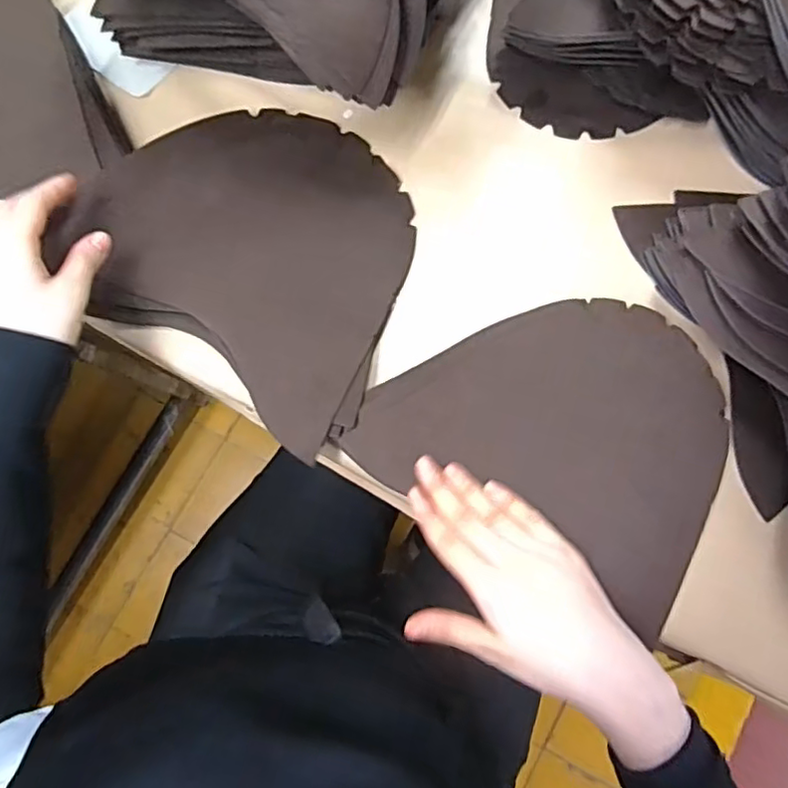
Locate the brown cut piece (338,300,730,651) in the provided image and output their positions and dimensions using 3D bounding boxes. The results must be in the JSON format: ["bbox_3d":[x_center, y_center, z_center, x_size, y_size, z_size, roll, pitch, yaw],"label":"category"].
[{"bbox_3d":[0.114,0.017,0.425,0.231,0.013,0.189,30,81,5],"label":"brown cut piece"}]

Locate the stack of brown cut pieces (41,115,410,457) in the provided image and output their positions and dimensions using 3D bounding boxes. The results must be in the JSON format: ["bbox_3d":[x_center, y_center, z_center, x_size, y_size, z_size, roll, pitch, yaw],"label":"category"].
[{"bbox_3d":[-0.092,-0.109,0.462,0.241,0.036,0.216,34,81,5],"label":"stack of brown cut pieces"}]

